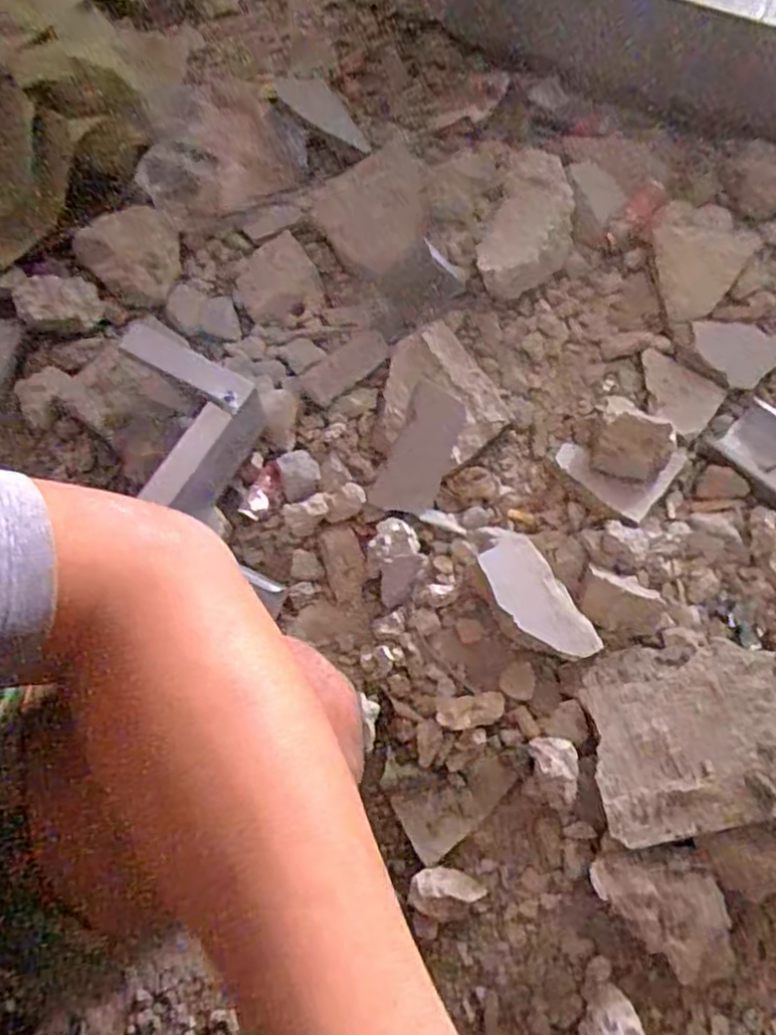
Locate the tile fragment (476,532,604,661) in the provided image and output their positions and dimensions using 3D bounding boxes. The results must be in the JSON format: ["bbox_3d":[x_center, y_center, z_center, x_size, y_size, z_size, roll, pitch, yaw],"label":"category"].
[{"bbox_3d":[0.127,0.074,0.615,0.059,0.018,0.123,-29,70,-4],"label":"tile fragment"}]

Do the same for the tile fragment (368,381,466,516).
[{"bbox_3d":[0.034,-0.068,0.709,0.060,0.019,0.134,22,68,9],"label":"tile fragment"}]

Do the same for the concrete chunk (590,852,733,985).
[{"bbox_3d":[0.219,0.304,0.546,0.123,0.046,0.068,42,73,17],"label":"concrete chunk"}]

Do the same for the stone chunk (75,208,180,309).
[{"bbox_3d":[-0.293,-0.286,0.785,0.115,0.098,0.056,-15,67,-6],"label":"stone chunk"}]

